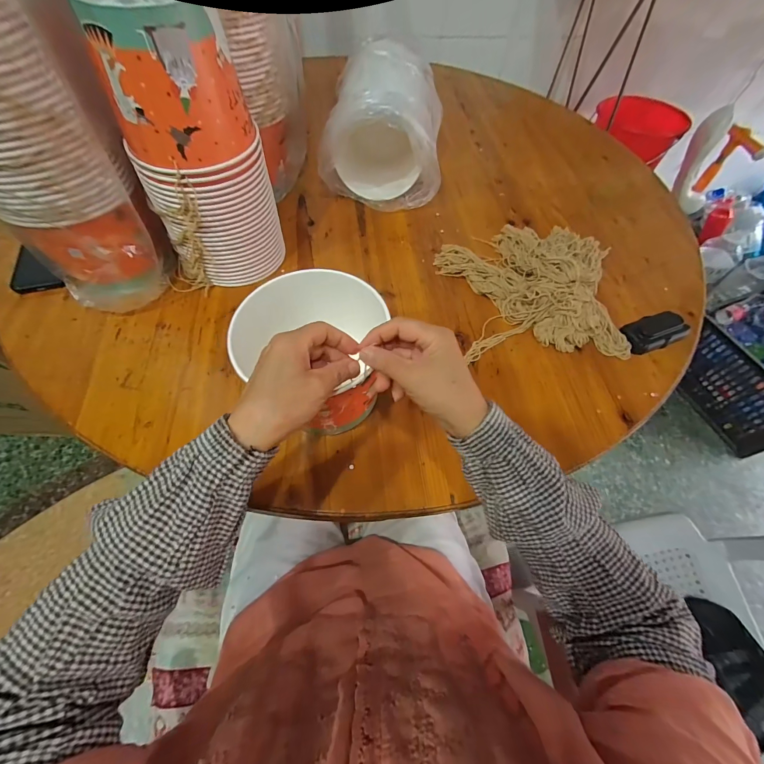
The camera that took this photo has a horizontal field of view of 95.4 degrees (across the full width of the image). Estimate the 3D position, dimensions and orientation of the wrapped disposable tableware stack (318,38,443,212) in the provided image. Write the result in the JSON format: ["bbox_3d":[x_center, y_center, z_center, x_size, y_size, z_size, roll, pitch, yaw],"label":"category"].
[{"bbox_3d":[0.008,-0.502,0.686,0.211,0.176,0.301,5,59,0],"label":"wrapped disposable tableware stack"}]

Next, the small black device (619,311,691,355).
[{"bbox_3d":[0.423,-0.077,0.535,0.106,0.025,0.050,-14,61,-11],"label":"small black device"}]

